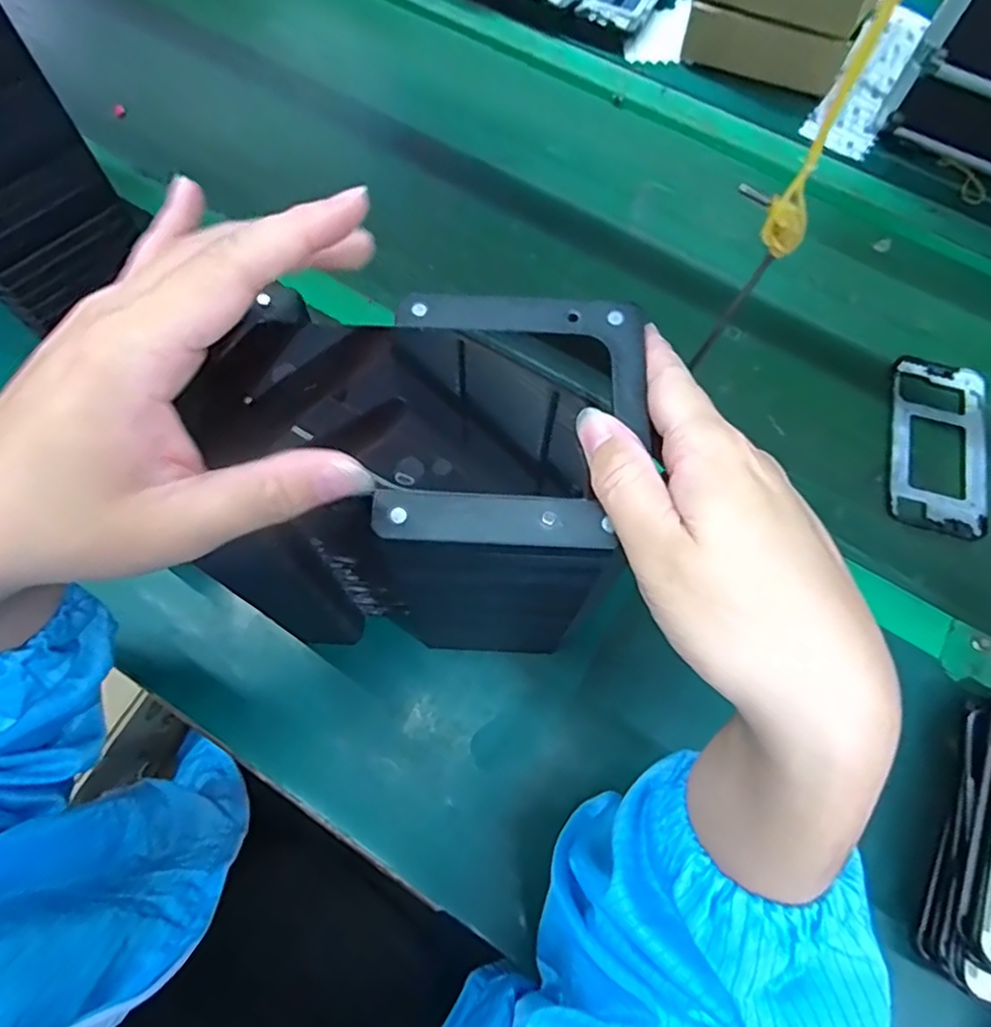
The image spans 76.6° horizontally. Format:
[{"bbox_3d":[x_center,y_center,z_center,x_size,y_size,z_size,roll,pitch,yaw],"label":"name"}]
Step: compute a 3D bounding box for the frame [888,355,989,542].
[{"bbox_3d":[0.363,-0.056,0.513,0.078,0.009,0.161,16,69,5],"label":"frame"}]

